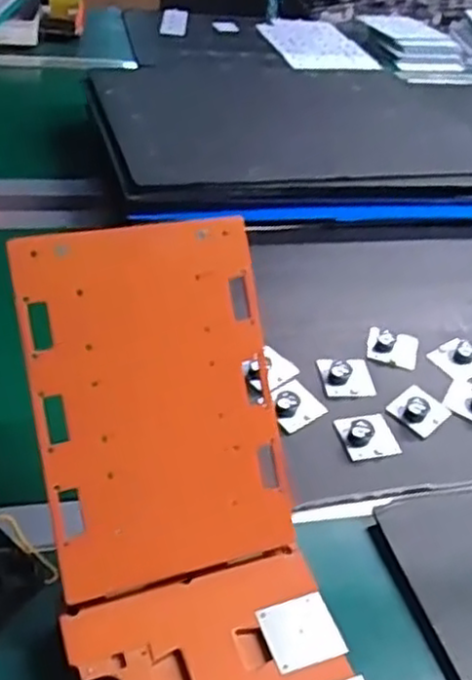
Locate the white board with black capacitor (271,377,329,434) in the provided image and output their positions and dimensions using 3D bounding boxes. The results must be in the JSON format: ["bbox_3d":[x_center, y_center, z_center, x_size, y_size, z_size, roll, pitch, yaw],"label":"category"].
[{"bbox_3d":[0.054,0.057,0.664,0.050,0.021,0.045,-23,49,-29],"label":"white board with black capacitor"}]

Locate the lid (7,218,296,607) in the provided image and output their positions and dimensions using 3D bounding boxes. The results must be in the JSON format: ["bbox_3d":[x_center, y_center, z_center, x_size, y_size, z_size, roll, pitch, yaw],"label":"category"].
[{"bbox_3d":[-0.052,0.042,0.491,0.162,0.235,0.007,-10,1,-19],"label":"lid"}]

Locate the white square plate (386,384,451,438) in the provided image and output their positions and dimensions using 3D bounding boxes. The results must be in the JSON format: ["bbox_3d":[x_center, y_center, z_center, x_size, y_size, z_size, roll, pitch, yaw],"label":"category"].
[{"bbox_3d":[0.173,0.061,0.680,0.046,0.016,0.050,33,48,28],"label":"white square plate"}]

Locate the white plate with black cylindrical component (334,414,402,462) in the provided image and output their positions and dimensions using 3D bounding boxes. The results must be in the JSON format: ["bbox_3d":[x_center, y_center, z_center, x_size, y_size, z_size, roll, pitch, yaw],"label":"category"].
[{"bbox_3d":[0.119,0.085,0.648,0.050,0.017,0.042,-9,43,-16],"label":"white plate with black cylindrical component"}]

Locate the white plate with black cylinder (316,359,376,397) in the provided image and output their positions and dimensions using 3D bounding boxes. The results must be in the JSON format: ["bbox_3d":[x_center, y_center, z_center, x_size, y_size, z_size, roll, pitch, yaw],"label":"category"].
[{"bbox_3d":[0.107,0.034,0.698,0.050,0.021,0.041,-2,42,-9],"label":"white plate with black cylinder"}]

